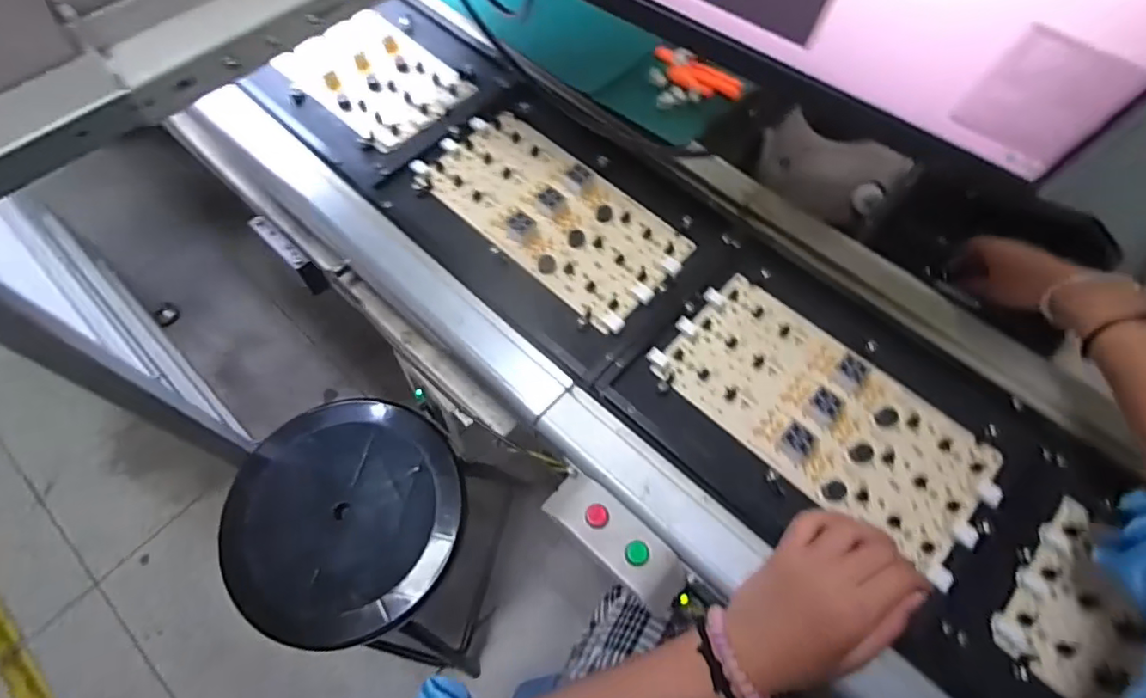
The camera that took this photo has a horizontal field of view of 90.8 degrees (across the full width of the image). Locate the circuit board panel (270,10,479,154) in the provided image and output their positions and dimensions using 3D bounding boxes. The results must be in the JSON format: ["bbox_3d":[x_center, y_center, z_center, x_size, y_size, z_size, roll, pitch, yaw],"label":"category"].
[{"bbox_3d":[-0.218,-0.300,0.621,0.187,0.015,0.128,39,70,17],"label":"circuit board panel"}]

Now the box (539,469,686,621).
[{"bbox_3d":[0.034,0.143,0.425,0.117,0.034,0.041,39,70,17],"label":"box"}]

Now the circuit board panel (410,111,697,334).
[{"bbox_3d":[-0.021,-0.138,0.547,0.264,0.019,0.125,41,70,17],"label":"circuit board panel"}]

